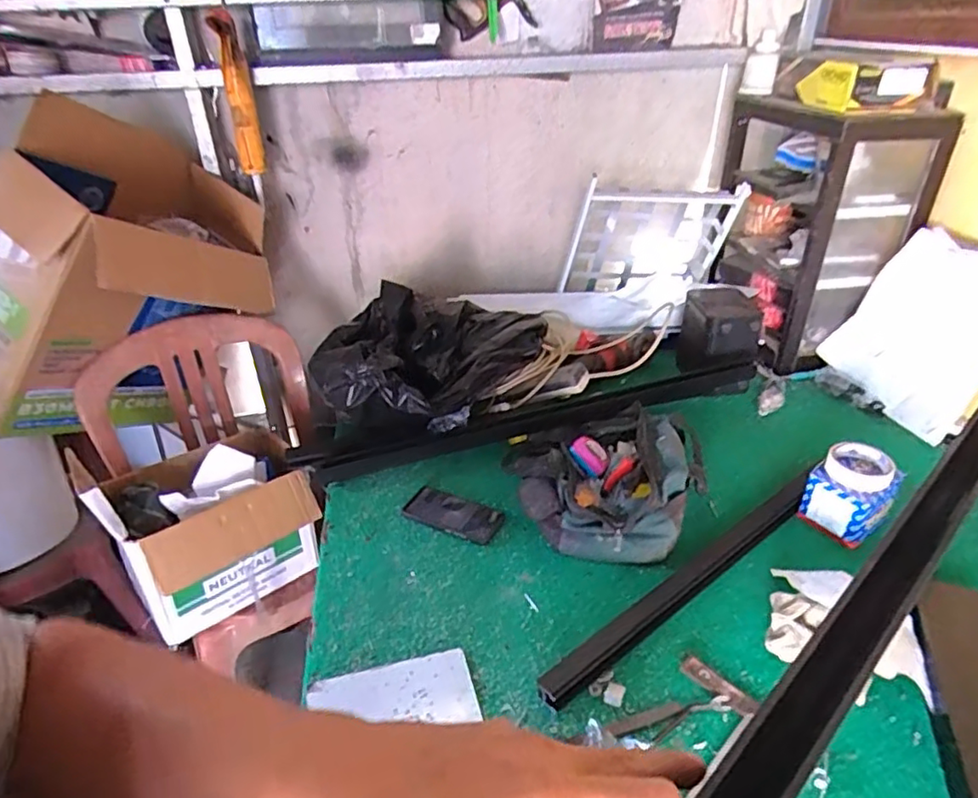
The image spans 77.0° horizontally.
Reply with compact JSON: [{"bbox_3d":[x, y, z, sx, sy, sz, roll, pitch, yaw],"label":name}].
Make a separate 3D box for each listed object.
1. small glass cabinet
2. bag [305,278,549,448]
[{"bbox_3d":[0.728,-0.398,1.403,0.256,0.482,0.421,-5,33,-7],"label":"small glass cabinet"},{"bbox_3d":[-0.130,-0.112,1.253,0.341,0.183,0.416,21,39,30],"label":"bag"}]

